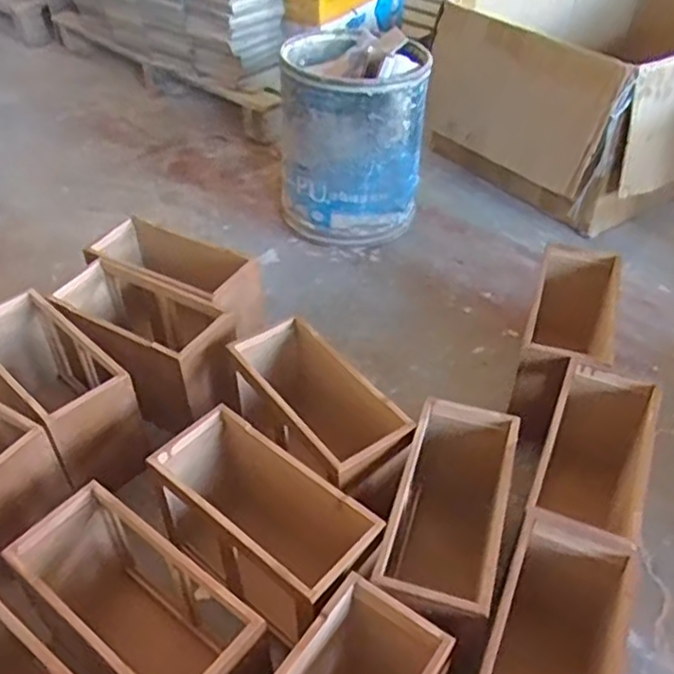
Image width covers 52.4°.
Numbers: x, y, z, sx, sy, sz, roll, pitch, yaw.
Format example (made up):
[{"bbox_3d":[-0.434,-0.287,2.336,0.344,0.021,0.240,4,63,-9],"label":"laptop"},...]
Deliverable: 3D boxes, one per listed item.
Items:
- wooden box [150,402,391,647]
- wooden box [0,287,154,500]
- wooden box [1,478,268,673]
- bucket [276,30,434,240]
[{"bbox_3d":[-0.096,0.242,0.882,0.297,0.153,0.143,31,51,29],"label":"wooden box"},{"bbox_3d":[-0.441,0.095,1.098,0.141,0.223,0.314,-33,52,-31],"label":"wooden box"},{"bbox_3d":[-0.228,0.340,0.827,0.306,0.226,0.140,28,50,27],"label":"wooden box"},{"bbox_3d":[0.026,-0.437,1.516,0.304,0.413,0.300,-1,43,1],"label":"bucket"}]

